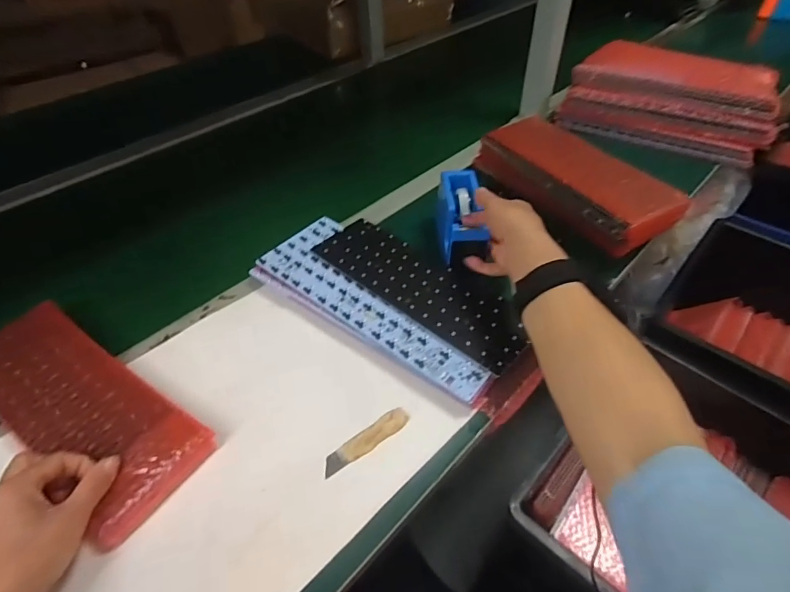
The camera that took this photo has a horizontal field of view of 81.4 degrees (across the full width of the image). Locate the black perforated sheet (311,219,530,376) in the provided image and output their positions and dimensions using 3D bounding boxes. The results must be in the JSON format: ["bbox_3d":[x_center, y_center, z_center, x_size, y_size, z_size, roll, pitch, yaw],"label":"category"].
[{"bbox_3d":[0.024,-0.012,0.526,0.274,0.007,0.084,36,56,29],"label":"black perforated sheet"}]

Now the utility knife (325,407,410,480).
[{"bbox_3d":[-0.026,0.132,0.421,0.090,0.007,0.020,-30,53,-25],"label":"utility knife"}]

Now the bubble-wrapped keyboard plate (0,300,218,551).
[{"bbox_3d":[-0.307,0.099,0.439,0.285,0.026,0.105,26,52,23],"label":"bubble-wrapped keyboard plate"}]

